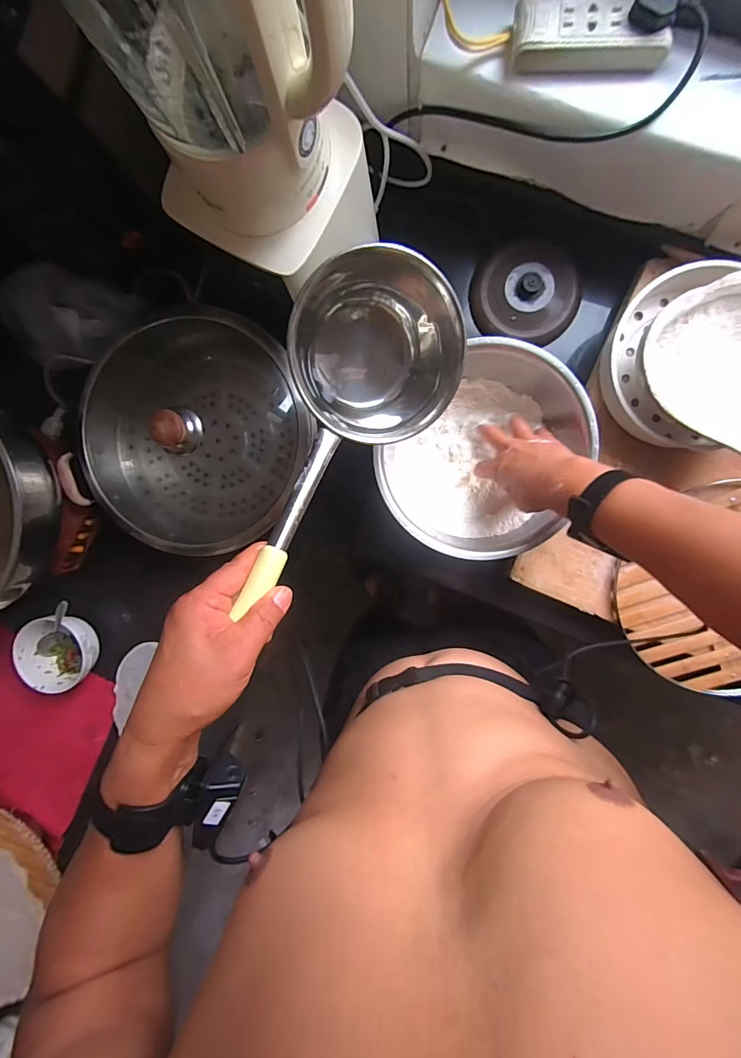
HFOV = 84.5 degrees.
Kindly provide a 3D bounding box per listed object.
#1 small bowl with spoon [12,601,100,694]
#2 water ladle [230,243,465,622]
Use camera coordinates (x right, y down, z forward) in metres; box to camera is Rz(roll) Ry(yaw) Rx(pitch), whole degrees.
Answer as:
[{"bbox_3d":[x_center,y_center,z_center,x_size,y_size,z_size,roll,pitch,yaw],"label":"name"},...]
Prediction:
[{"bbox_3d":[-0.489,0.190,0.653,0.143,0.084,0.117,-27,93,6],"label":"small bowl with spoon"},{"bbox_3d":[-0.028,-0.086,0.369,0.152,0.094,0.323,25,71,1],"label":"water ladle"}]

